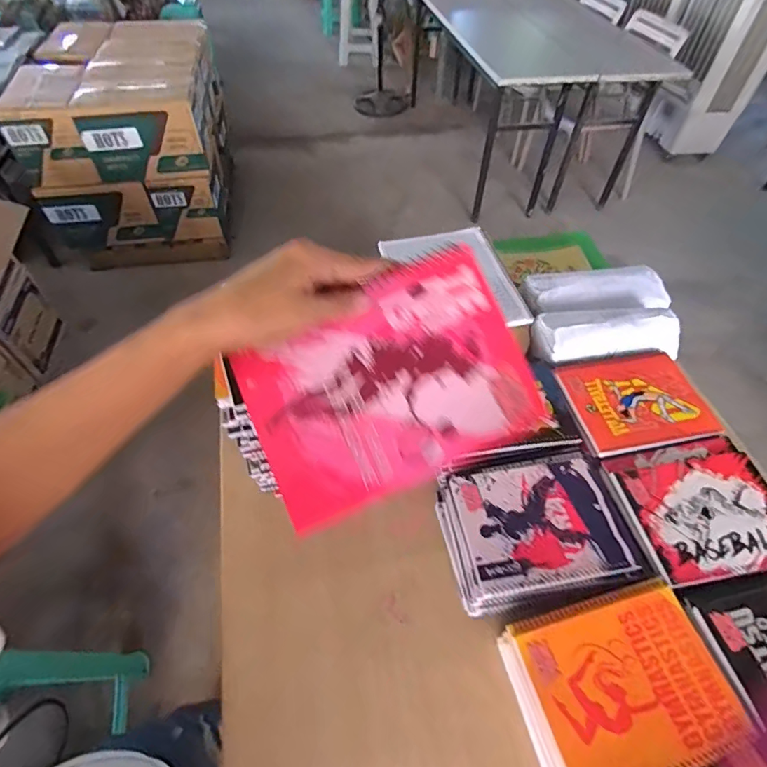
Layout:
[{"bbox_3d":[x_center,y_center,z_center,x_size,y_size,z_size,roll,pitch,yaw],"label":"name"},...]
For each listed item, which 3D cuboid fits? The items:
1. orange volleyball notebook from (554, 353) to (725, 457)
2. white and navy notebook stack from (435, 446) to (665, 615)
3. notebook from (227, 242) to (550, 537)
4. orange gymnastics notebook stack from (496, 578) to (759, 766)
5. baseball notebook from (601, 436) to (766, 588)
[{"bbox_3d":[0.379,0.023,0.690,0.207,0.015,0.163,-9,53,-8],"label":"orange volleyball notebook"},{"bbox_3d":[0.195,0.192,0.592,0.218,0.071,0.184,-10,53,-8],"label":"white and navy notebook stack"},{"bbox_3d":[0.003,-0.002,0.322,0.193,0.010,0.144,-24,82,-7],"label":"notebook"},{"bbox_3d":[0.245,0.327,0.493,0.211,0.083,0.162,-13,54,-11],"label":"orange gymnastics notebook stack"},{"bbox_3d":[0.412,0.154,0.582,0.199,0.012,0.167,-8,53,-7],"label":"baseball notebook"}]

